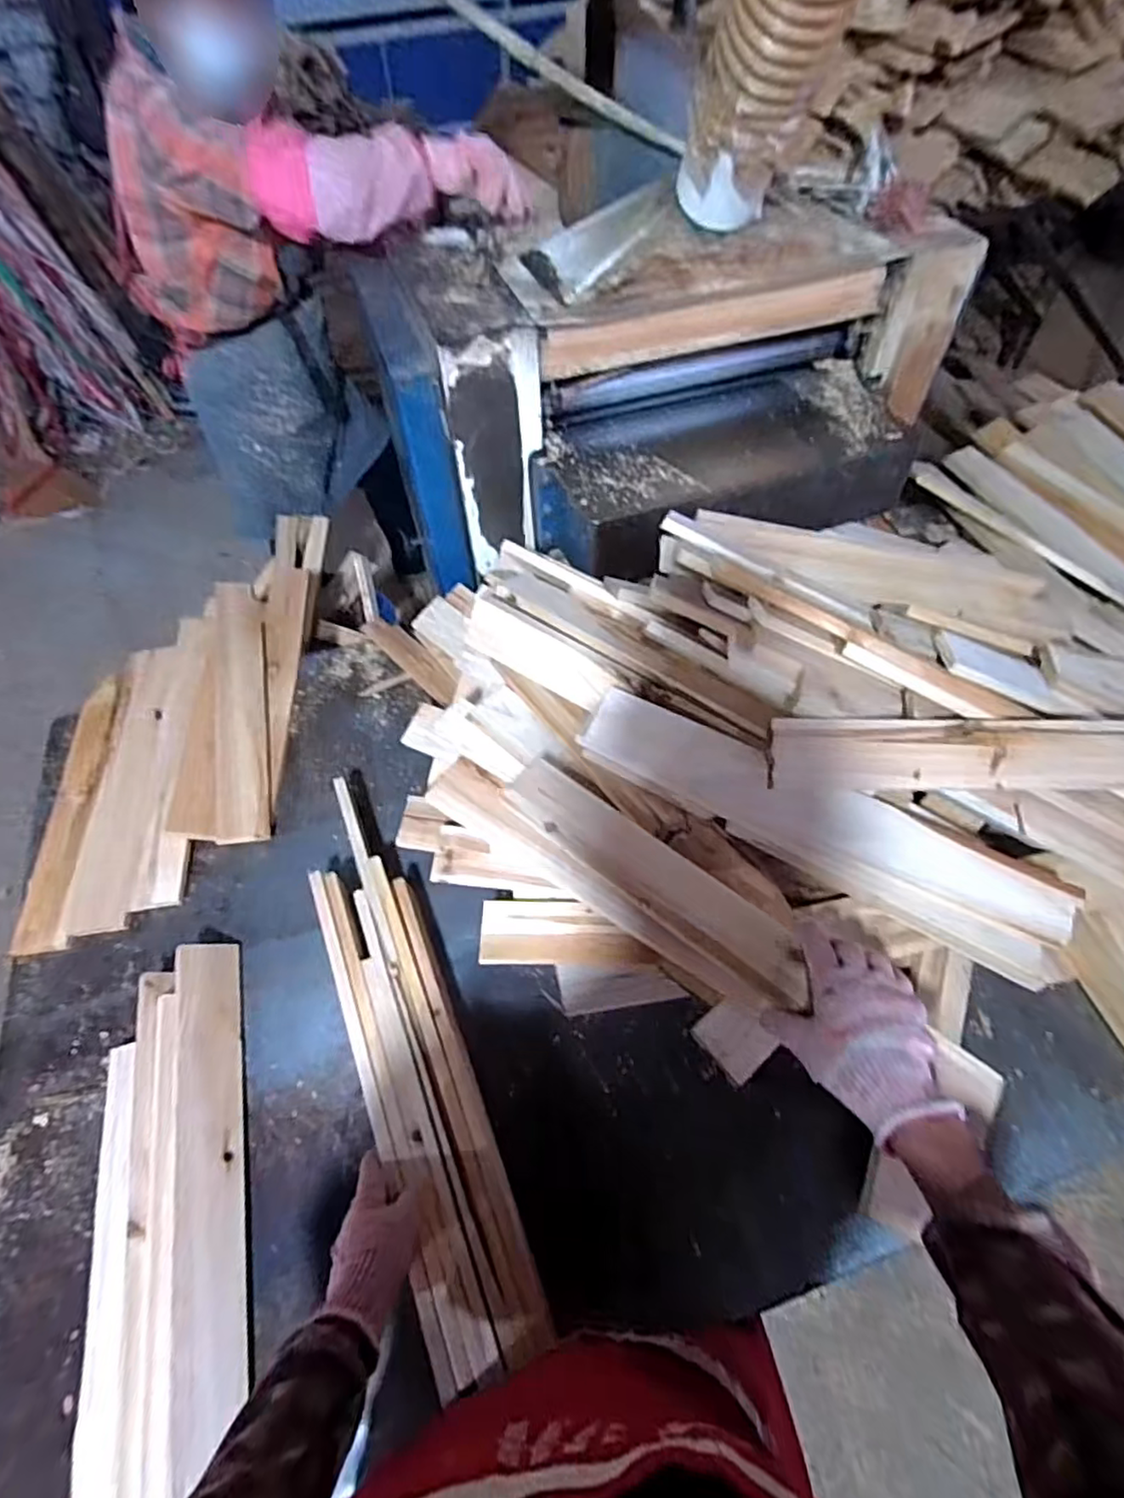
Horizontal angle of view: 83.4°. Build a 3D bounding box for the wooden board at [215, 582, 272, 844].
[{"bbox_3d":[-0.496,-0.074,0.977,0.070,0.015,0.475,-1,59,-28],"label":"wooden board"}]

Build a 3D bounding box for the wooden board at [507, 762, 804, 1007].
[{"bbox_3d":[0.086,0.124,0.632,0.334,0.024,0.078,35,63,22],"label":"wooden board"}]

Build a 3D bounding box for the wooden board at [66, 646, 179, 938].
[{"bbox_3d":[-0.643,0.035,0.934,0.089,0.021,0.474,-8,57,-5],"label":"wooden board"}]

